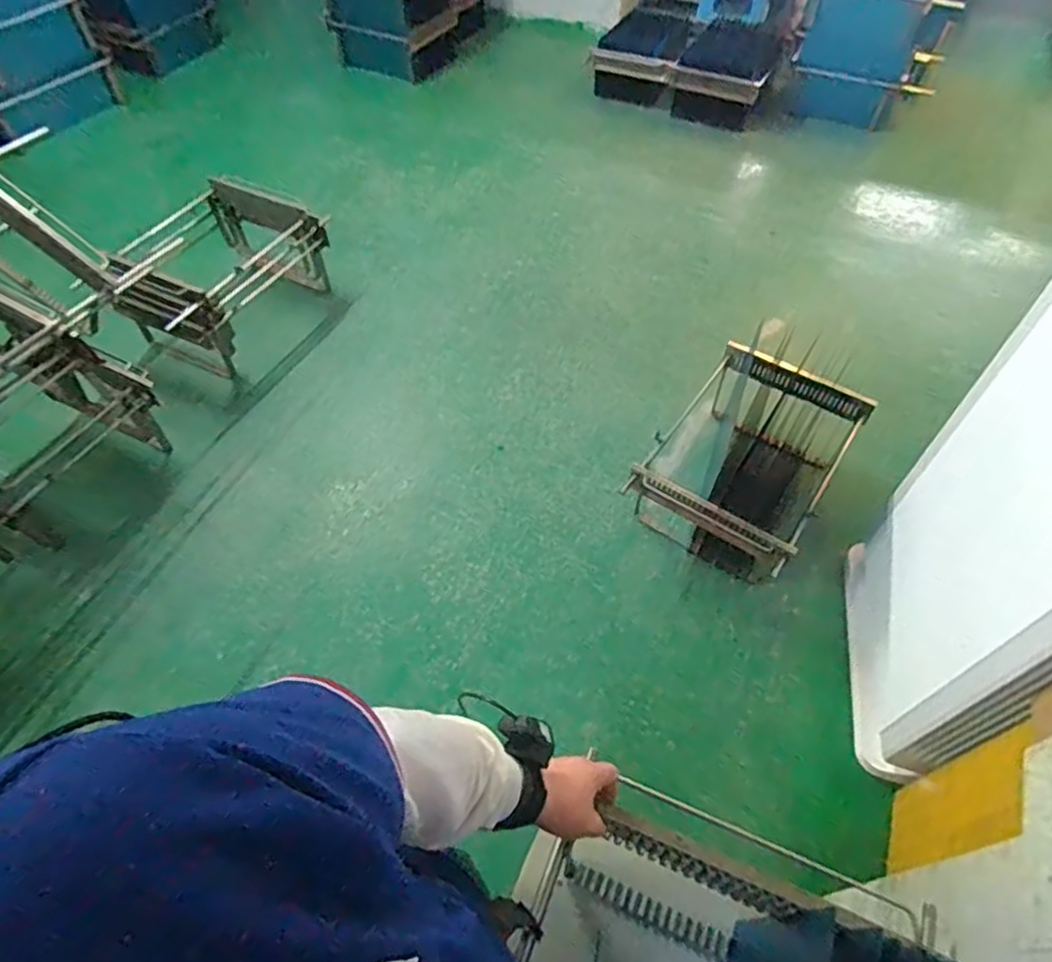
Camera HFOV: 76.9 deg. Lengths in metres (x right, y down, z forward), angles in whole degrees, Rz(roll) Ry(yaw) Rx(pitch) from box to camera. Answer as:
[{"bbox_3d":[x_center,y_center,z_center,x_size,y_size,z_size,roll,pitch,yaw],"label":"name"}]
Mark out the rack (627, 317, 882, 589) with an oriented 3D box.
[{"bbox_3d":[0.570,-0.072,1.721,0.422,0.340,0.573,29,60,19],"label":"rack"}]

